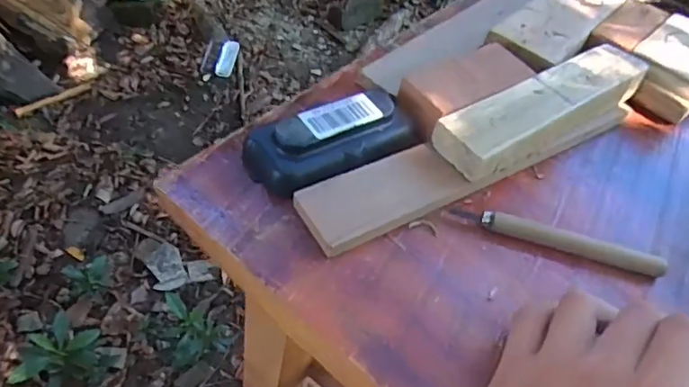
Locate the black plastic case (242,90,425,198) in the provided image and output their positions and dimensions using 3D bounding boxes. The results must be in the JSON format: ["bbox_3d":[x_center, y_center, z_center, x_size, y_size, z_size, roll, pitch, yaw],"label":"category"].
[{"bbox_3d":[-0.004,-0.035,0.339,0.109,0.025,0.044,-24,57,-22],"label":"black plastic case"}]

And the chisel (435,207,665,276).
[{"bbox_3d":[0.124,0.026,0.320,0.127,0.015,0.010,13,51,6],"label":"chisel"}]

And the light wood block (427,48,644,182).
[{"bbox_3d":[0.138,-0.060,0.367,0.175,0.022,0.039,-28,58,-25],"label":"light wood block"}]

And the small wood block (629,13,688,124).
[{"bbox_3d":[0.264,-0.101,0.427,0.060,0.034,0.104,38,57,24],"label":"small wood block"}]

